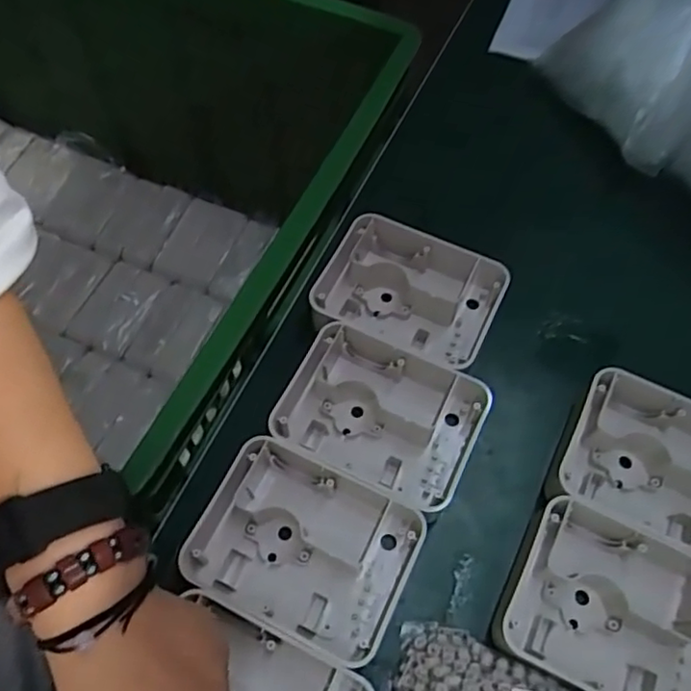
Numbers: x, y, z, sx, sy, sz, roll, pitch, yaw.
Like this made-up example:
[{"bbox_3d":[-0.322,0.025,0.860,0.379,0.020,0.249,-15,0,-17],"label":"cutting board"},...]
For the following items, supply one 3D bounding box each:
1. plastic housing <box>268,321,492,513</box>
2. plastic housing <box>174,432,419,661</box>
[{"bbox_3d":[0.024,0.047,0.441,0.130,0.034,0.102,23,65,11],"label":"plastic housing"},{"bbox_3d":[-0.025,0.127,0.400,0.128,0.036,0.103,23,65,11],"label":"plastic housing"}]

